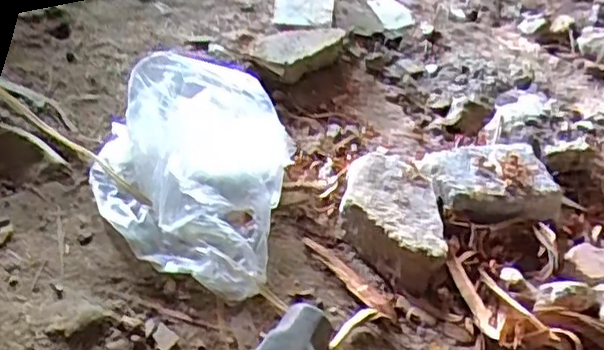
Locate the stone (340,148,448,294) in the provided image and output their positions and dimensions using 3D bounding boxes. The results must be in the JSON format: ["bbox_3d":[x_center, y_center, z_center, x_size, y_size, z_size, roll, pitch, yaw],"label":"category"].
[{"bbox_3d":[0.092,0.040,0.685,0.098,0.044,0.167,0,38,-5],"label":"stone"}]

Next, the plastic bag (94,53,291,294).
[{"bbox_3d":[-0.120,-0.011,0.662,0.201,0.078,0.234,8,38,5],"label":"plastic bag"}]

